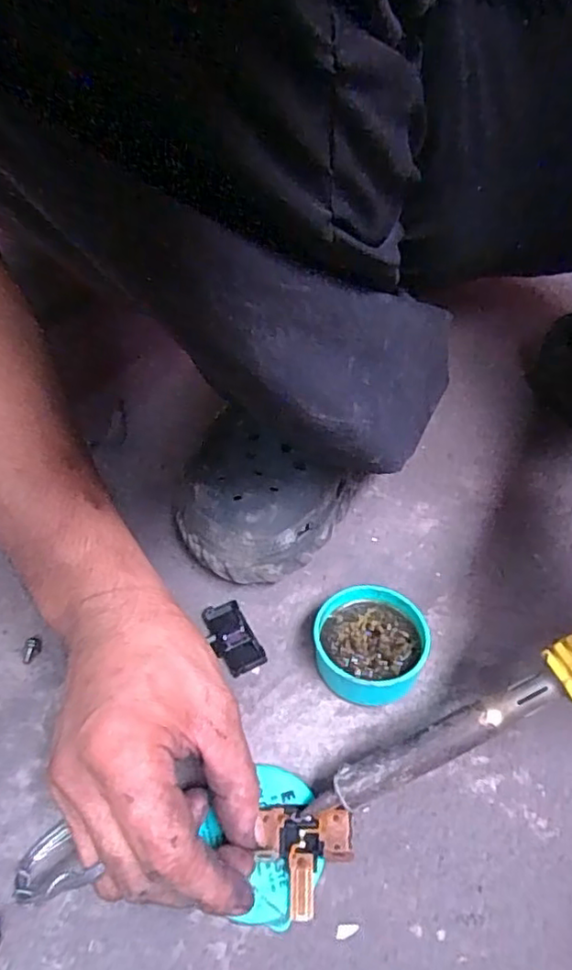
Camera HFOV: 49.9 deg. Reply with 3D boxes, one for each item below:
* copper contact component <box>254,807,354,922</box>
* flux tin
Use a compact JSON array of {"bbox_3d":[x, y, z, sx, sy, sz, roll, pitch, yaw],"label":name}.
[{"bbox_3d":[0.008,0.167,0.273,0.041,0.005,0.042,1,46,3],"label":"copper contact component"},{"bbox_3d":[0.046,0.089,0.341,0.061,0.028,0.057,-1,46,1],"label":"flux tin"}]

